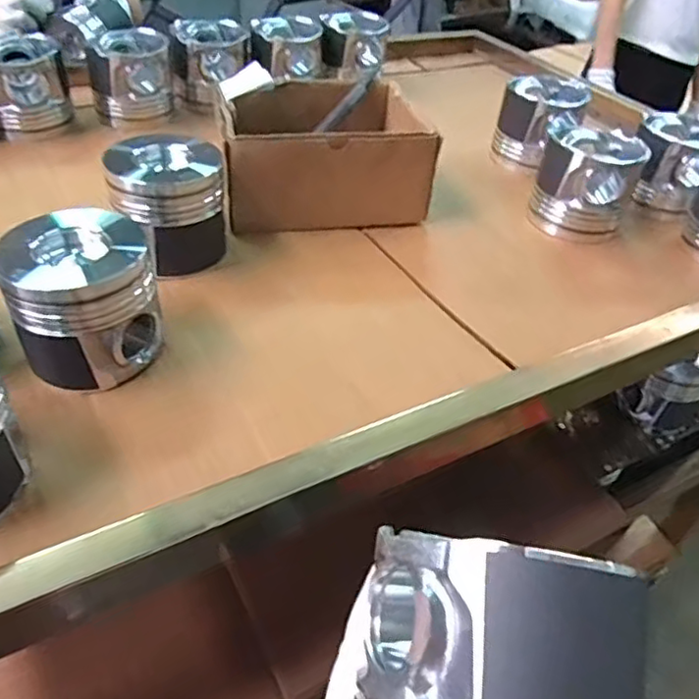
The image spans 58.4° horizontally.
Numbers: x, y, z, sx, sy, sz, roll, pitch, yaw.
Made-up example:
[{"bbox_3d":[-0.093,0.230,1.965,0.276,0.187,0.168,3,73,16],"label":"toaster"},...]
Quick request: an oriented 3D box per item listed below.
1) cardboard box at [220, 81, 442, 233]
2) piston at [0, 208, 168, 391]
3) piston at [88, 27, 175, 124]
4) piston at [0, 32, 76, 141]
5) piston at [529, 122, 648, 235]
[{"bbox_3d":[-0.032,-0.203,0.635,0.189,0.087,0.156,-7,44,-13],"label":"cardboard box"},{"bbox_3d":[-0.178,-0.036,0.427,0.089,0.097,0.089,-10,45,-17],"label":"piston"},{"bbox_3d":[-0.260,-0.327,0.752,0.094,0.092,0.083,-10,45,-17],"label":"piston"},{"bbox_3d":[-0.372,-0.299,0.715,0.092,0.088,0.092,-14,46,-21],"label":"piston"},{"bbox_3d":[0.240,-0.171,0.636,0.093,0.080,0.089,18,44,13],"label":"piston"}]

